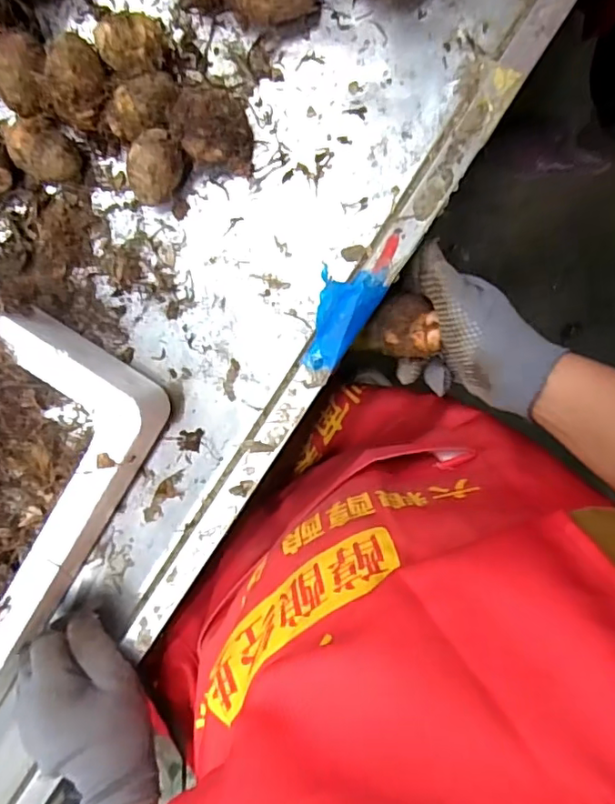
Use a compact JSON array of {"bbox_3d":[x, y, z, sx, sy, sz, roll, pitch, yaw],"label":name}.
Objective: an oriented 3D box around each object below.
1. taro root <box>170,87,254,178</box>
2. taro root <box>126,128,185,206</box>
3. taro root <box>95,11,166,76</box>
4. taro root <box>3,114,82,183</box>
[{"bbox_3d":[-0.061,-0.171,0.359,0.046,0.042,0.047,-7,96,6],"label":"taro root"},{"bbox_3d":[-0.098,-0.152,0.370,0.031,0.036,0.044,30,99,1],"label":"taro root"},{"bbox_3d":[-0.110,-0.228,0.363,0.039,0.034,0.036,1,97,5],"label":"taro root"},{"bbox_3d":[-0.176,-0.169,0.376,0.045,0.029,0.037,30,99,1],"label":"taro root"}]

